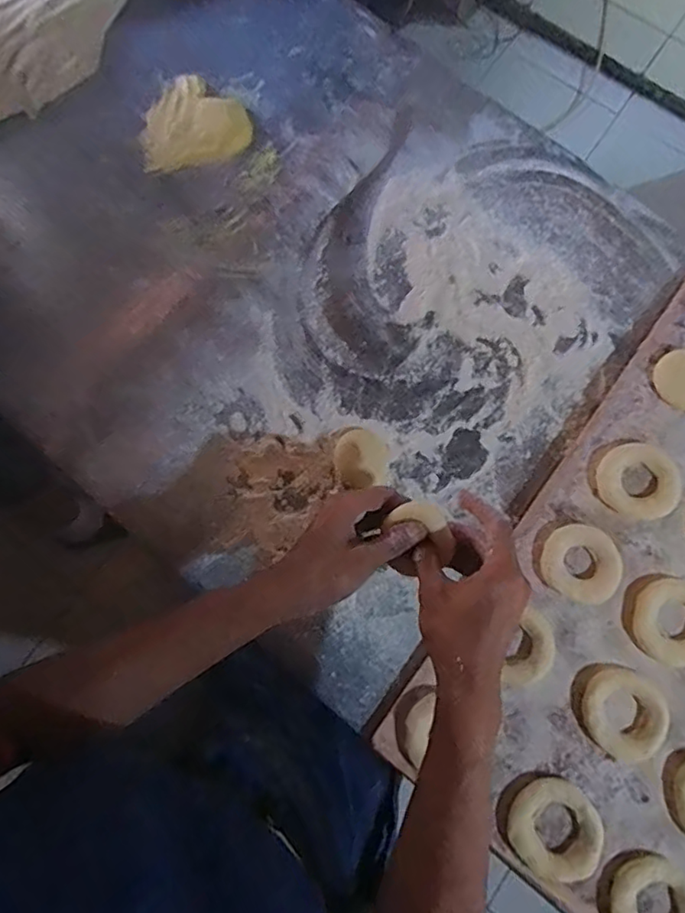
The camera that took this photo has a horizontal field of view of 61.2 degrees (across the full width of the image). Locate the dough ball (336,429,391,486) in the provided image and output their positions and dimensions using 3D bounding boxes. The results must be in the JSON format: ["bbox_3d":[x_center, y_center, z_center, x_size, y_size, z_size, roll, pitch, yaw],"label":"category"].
[{"bbox_3d":[0.020,-0.001,0.586,0.052,0.021,0.055,-12,76,-2],"label":"dough ball"}]

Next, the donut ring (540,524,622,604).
[{"bbox_3d":[0.227,0.101,0.550,0.070,0.010,0.070,0,76,1],"label":"donut ring"}]

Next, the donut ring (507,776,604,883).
[{"bbox_3d":[0.182,0.321,0.495,0.073,0.016,0.076,0,76,1],"label":"donut ring"}]

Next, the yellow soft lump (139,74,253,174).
[{"bbox_3d":[-0.170,-0.379,0.655,0.122,0.015,0.115,-14,76,-2],"label":"yellow soft lump"}]

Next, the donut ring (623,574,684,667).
[{"bbox_3d":[0.305,0.152,0.537,0.080,0.014,0.076,0,76,1],"label":"donut ring"}]

